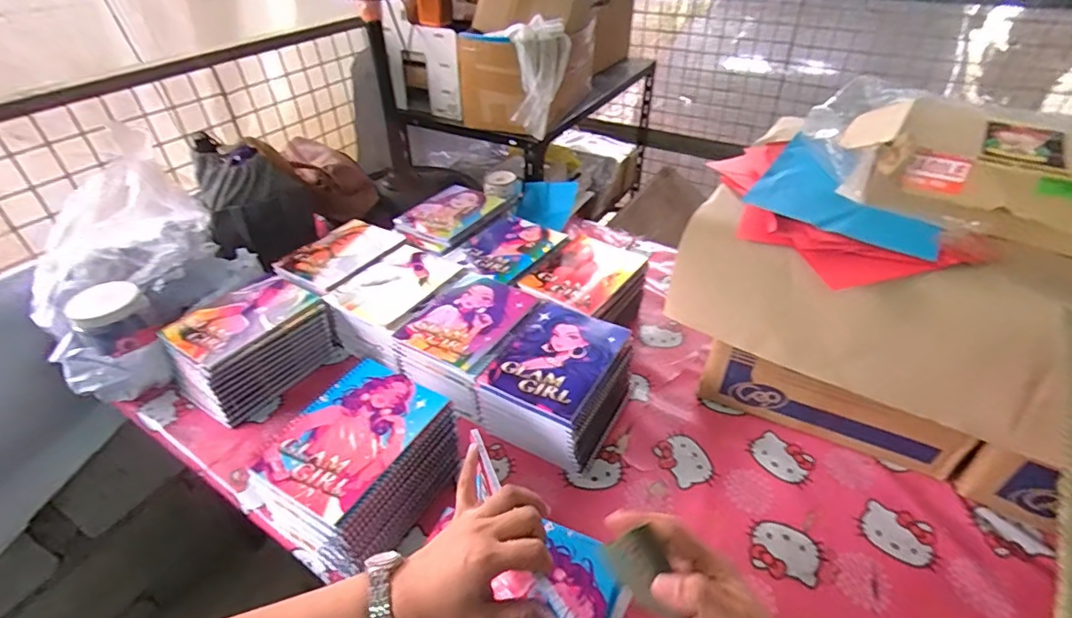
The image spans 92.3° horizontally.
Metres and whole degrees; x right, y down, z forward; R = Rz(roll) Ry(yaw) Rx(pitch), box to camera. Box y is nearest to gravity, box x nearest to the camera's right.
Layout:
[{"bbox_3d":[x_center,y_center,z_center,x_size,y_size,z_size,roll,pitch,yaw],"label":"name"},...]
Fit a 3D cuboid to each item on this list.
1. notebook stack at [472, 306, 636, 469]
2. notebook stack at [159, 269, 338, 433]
[{"bbox_3d":[0.032,0.115,0.780,0.171,0.122,0.200,18,41,25],"label":"notebook stack"},{"bbox_3d":[-0.472,0.059,0.858,0.155,0.114,0.216,21,42,28],"label":"notebook stack"}]

